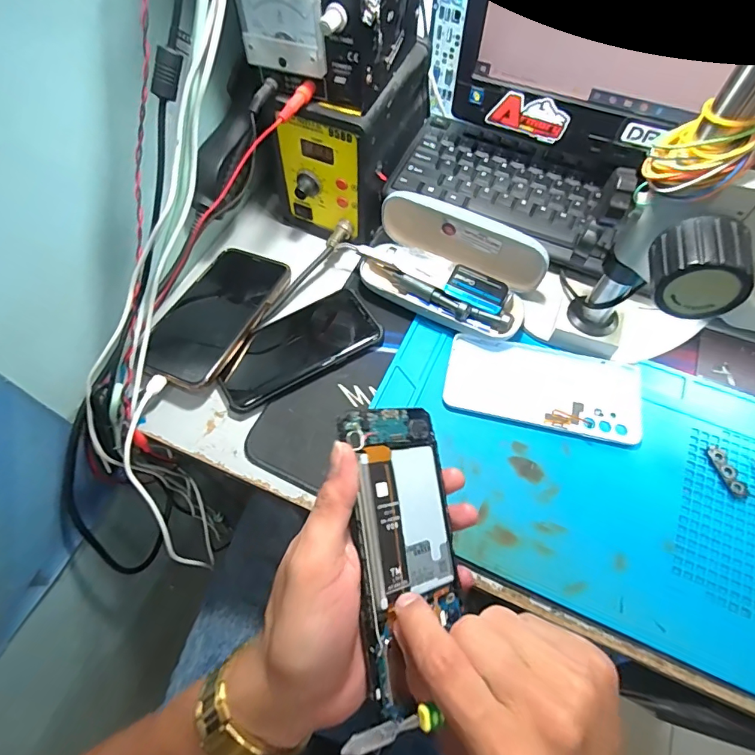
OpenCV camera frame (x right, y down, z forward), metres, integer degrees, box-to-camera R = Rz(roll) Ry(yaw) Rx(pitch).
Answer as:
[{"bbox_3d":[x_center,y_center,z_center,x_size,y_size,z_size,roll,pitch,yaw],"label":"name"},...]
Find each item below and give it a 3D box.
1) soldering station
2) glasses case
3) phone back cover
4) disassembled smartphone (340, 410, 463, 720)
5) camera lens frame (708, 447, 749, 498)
[{"bbox_3d":[-0.031,-0.239,0.457,0.111,0.127,0.163,21,64,12],"label":"soldering station"},{"bbox_3d":[0.064,-0.103,0.419,0.162,0.070,0.088,22,65,12],"label":"glasses case"},{"bbox_3d":[0.145,0.007,0.401,0.164,0.006,0.076,12,63,7],"label":"phone back cover"},{"bbox_3d":[0.018,0.091,0.260,0.071,0.006,0.145,1,75,-41],"label":"disassembled smartphone"},{"bbox_3d":[0.279,0.075,0.363,0.013,0.004,0.042,-14,63,-6],"label":"camera lens frame"}]

